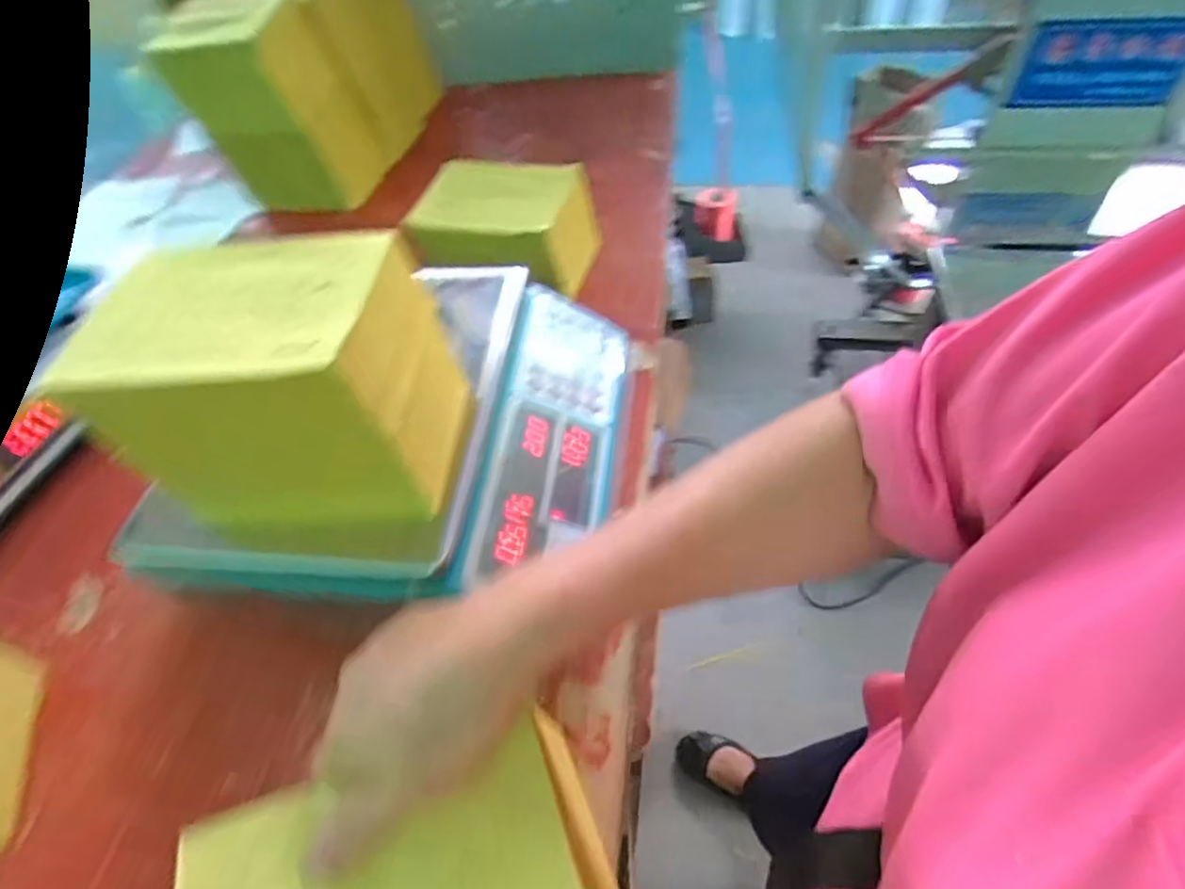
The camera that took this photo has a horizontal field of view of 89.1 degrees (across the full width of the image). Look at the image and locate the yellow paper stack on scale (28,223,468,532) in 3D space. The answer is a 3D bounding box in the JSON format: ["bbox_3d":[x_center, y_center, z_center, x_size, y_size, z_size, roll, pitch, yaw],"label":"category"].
[{"bbox_3d":[-0.179,-0.038,0.372,0.170,0.124,0.116,-2,51,4],"label":"yellow paper stack on scale"}]

